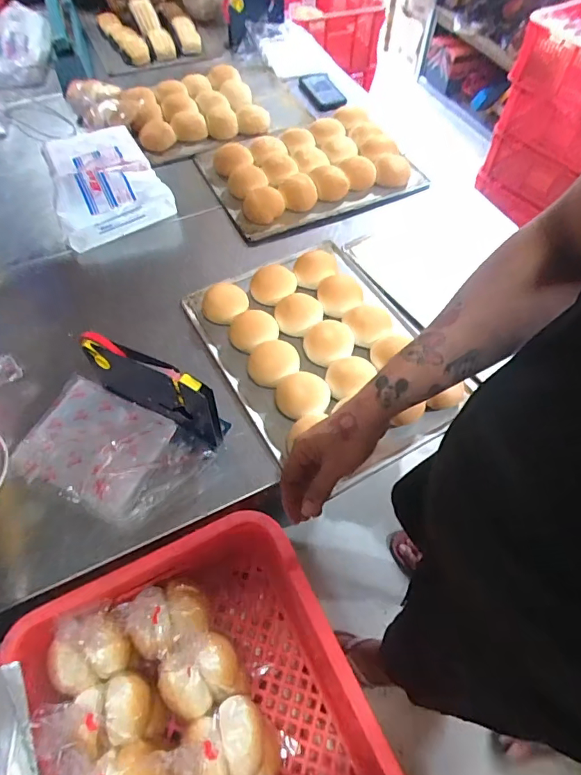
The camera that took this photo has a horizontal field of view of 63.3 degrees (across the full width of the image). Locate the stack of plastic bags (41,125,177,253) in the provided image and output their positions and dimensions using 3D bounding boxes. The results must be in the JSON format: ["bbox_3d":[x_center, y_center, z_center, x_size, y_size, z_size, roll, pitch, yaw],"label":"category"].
[{"bbox_3d":[-0.396,-0.441,0.995,0.220,0.046,0.335,-23,61,-15],"label":"stack of plastic bags"}]

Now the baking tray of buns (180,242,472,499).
[{"bbox_3d":[0.034,-0.083,0.798,0.316,0.062,0.409,-23,61,-15],"label":"baking tray of buns"}]

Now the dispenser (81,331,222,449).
[{"bbox_3d":[-0.195,-0.001,0.679,0.221,0.142,0.057,29,61,17],"label":"dispenser"}]

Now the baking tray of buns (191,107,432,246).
[{"bbox_3d":[0.039,-0.510,1.073,0.438,0.051,0.355,-22,60,-14],"label":"baking tray of buns"}]

